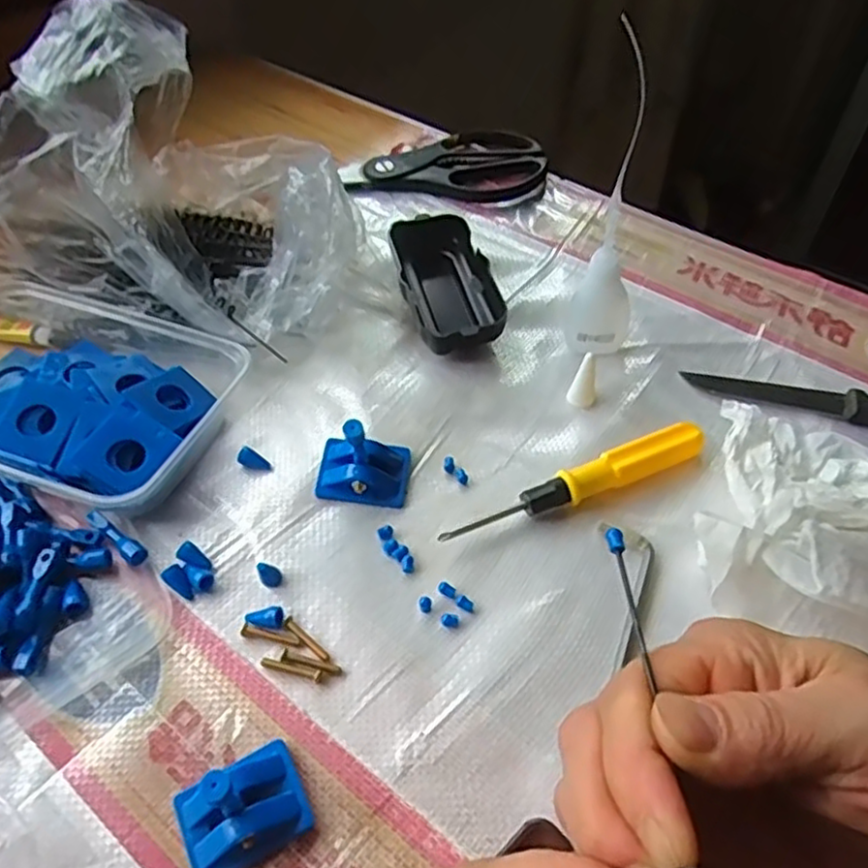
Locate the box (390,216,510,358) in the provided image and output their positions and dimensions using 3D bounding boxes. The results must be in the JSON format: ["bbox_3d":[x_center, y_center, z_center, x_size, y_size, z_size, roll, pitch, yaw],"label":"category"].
[{"bbox_3d":[0.008,-0.090,0.426,0.053,0.028,0.109,-10,51,-7],"label":"box"}]

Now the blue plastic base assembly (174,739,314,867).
[{"bbox_3d":[-0.070,0.135,0.254,0.043,0.021,0.035,-21,53,-16],"label":"blue plastic base assembly"}]

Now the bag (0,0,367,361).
[{"bbox_3d":[-0.148,-0.155,0.409,0.215,0.141,0.166,12,52,10],"label":"bag"}]

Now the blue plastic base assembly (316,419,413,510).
[{"bbox_3d":[-0.035,0.011,0.346,0.045,0.031,0.037,6,51,6],"label":"blue plastic base assembly"}]

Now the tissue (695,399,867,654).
[{"bbox_3d":[0.194,0.041,0.319,0.137,0.034,0.114,18,53,15],"label":"tissue"}]

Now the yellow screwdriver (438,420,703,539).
[{"bbox_3d":[0.071,0.026,0.343,0.141,0.018,0.016,-20,53,-15],"label":"yellow screwdriver"}]

